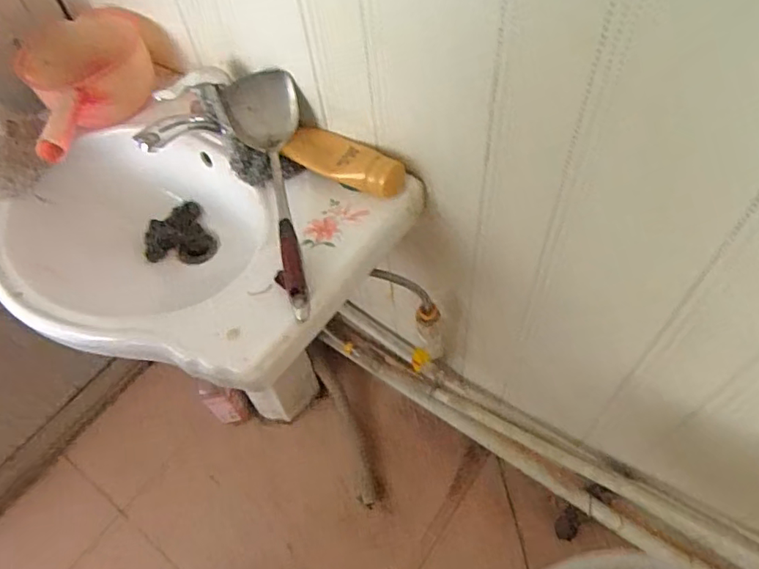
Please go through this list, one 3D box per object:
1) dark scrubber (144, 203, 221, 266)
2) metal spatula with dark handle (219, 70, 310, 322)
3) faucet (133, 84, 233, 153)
[{"bbox_3d":[-0.311,-0.070,0.845,0.103,0.018,0.098,-29,88,-23],"label":"dark scrubber"},{"bbox_3d":[-0.107,-0.125,0.651,0.095,0.087,0.331,-20,57,-8],"label":"metal spatula with dark handle"},{"bbox_3d":[-0.261,-0.218,0.714,0.125,0.086,0.046,-38,61,-19],"label":"faucet"}]

